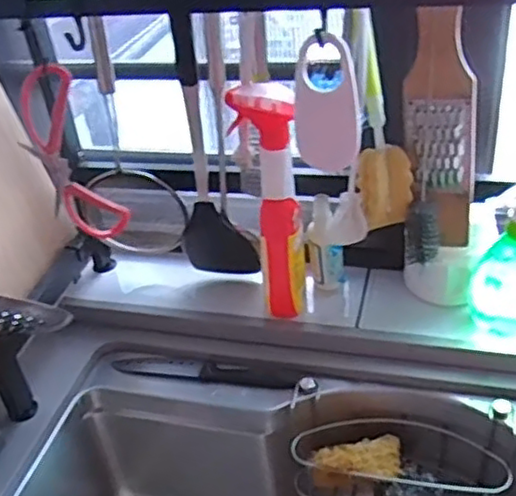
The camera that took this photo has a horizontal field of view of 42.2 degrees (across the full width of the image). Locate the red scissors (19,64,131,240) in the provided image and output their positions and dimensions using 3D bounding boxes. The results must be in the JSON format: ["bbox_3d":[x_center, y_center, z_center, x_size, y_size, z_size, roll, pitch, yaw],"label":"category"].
[{"bbox_3d":[-0.149,-0.072,0.548,0.063,0.154,0.017,-15,35,-14],"label":"red scissors"}]

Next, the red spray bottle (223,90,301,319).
[{"bbox_3d":[0.013,-0.040,0.734,0.066,0.264,0.064,-4,34,3],"label":"red spray bottle"}]

